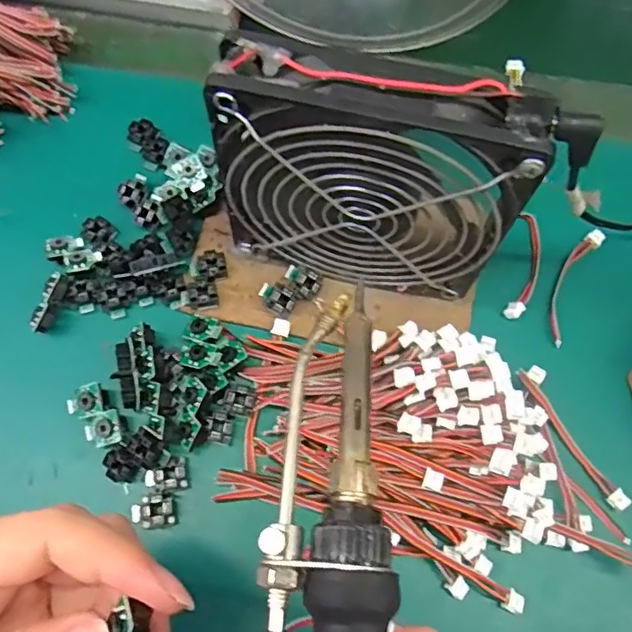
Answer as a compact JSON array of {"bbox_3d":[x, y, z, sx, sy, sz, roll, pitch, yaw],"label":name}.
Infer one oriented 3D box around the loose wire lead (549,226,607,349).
[{"bbox_3d":[0.134,-0.017,0.305,0.014,0.005,0.072,28,71,10],"label":"loose wire lead"}]

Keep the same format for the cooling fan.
[{"bbox_3d":[0.025,-0.050,0.245,0.126,0.130,0.025,13,70,3],"label":"cooling fan"}]

